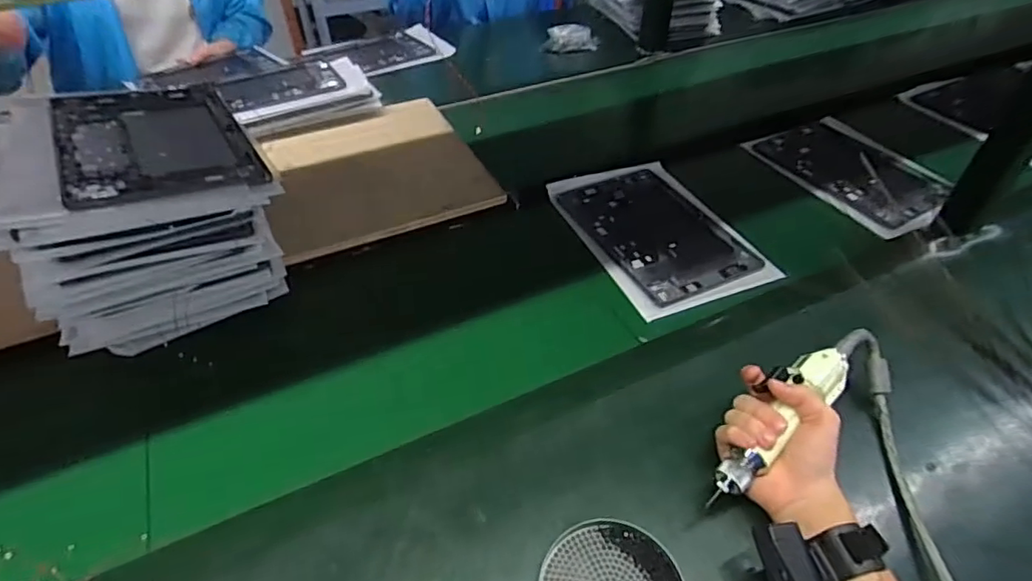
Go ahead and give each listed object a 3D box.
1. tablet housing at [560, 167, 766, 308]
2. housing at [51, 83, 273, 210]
[{"bbox_3d":[0.187,-0.083,0.765,0.161,0.013,0.250,-18,48,-19],"label":"tablet housing"},{"bbox_3d":[-0.390,-0.167,0.613,0.173,0.008,0.271,-18,45,-30],"label":"housing"}]

